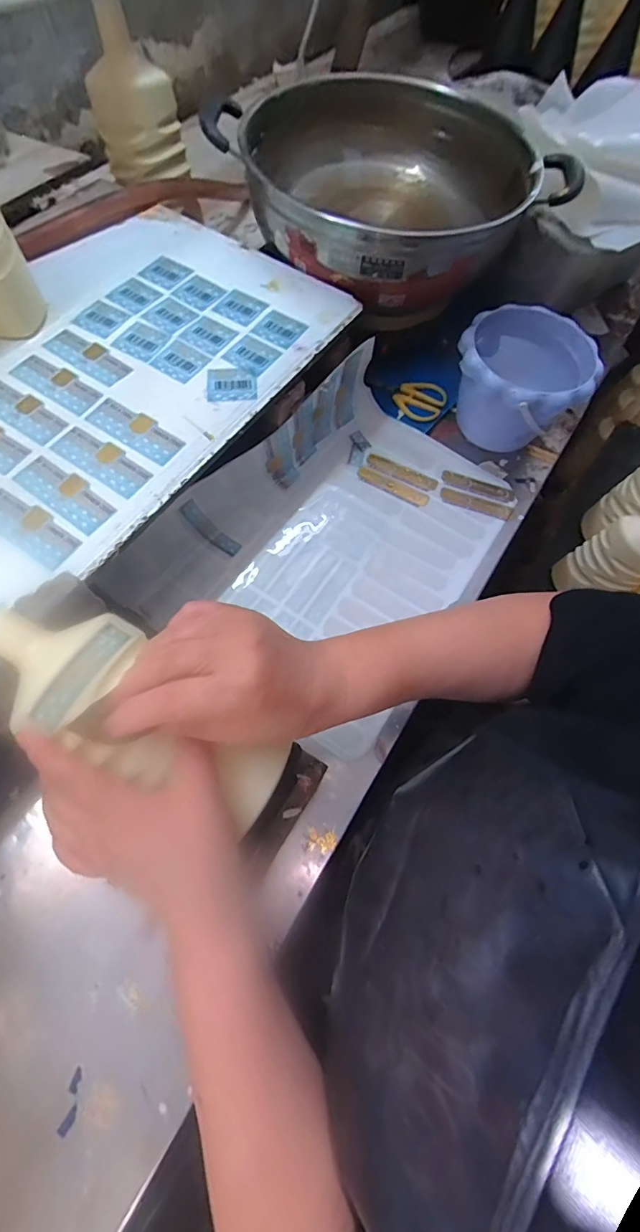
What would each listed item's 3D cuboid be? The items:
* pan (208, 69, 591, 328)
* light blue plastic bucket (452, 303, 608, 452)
[{"bbox_3d":[0.084,-0.487,0.544,0.301,0.122,0.312,-35,73,-16],"label":"pan"},{"bbox_3d":[0.243,-0.284,0.576,0.153,0.115,0.158,1,67,-2],"label":"light blue plastic bucket"}]

